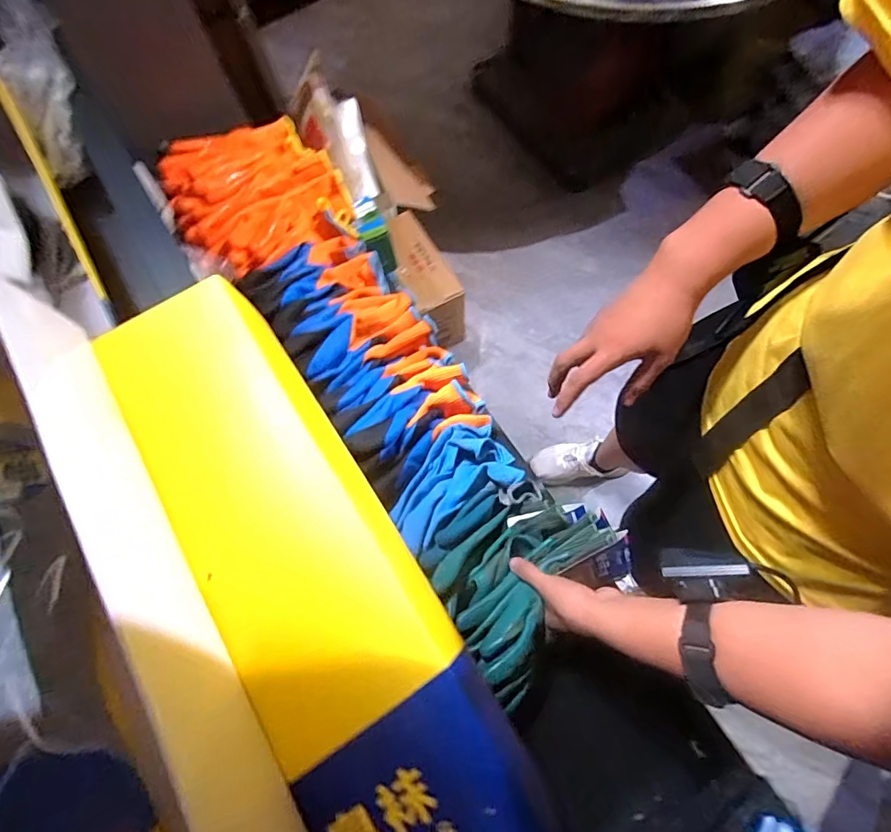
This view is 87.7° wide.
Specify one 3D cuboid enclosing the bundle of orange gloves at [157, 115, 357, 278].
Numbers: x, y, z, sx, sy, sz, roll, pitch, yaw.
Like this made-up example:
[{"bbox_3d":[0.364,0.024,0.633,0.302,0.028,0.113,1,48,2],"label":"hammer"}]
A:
[{"bbox_3d":[-0.322,-0.382,0.762,0.259,0.062,0.327,-37,73,-9],"label":"bundle of orange gloves"}]

